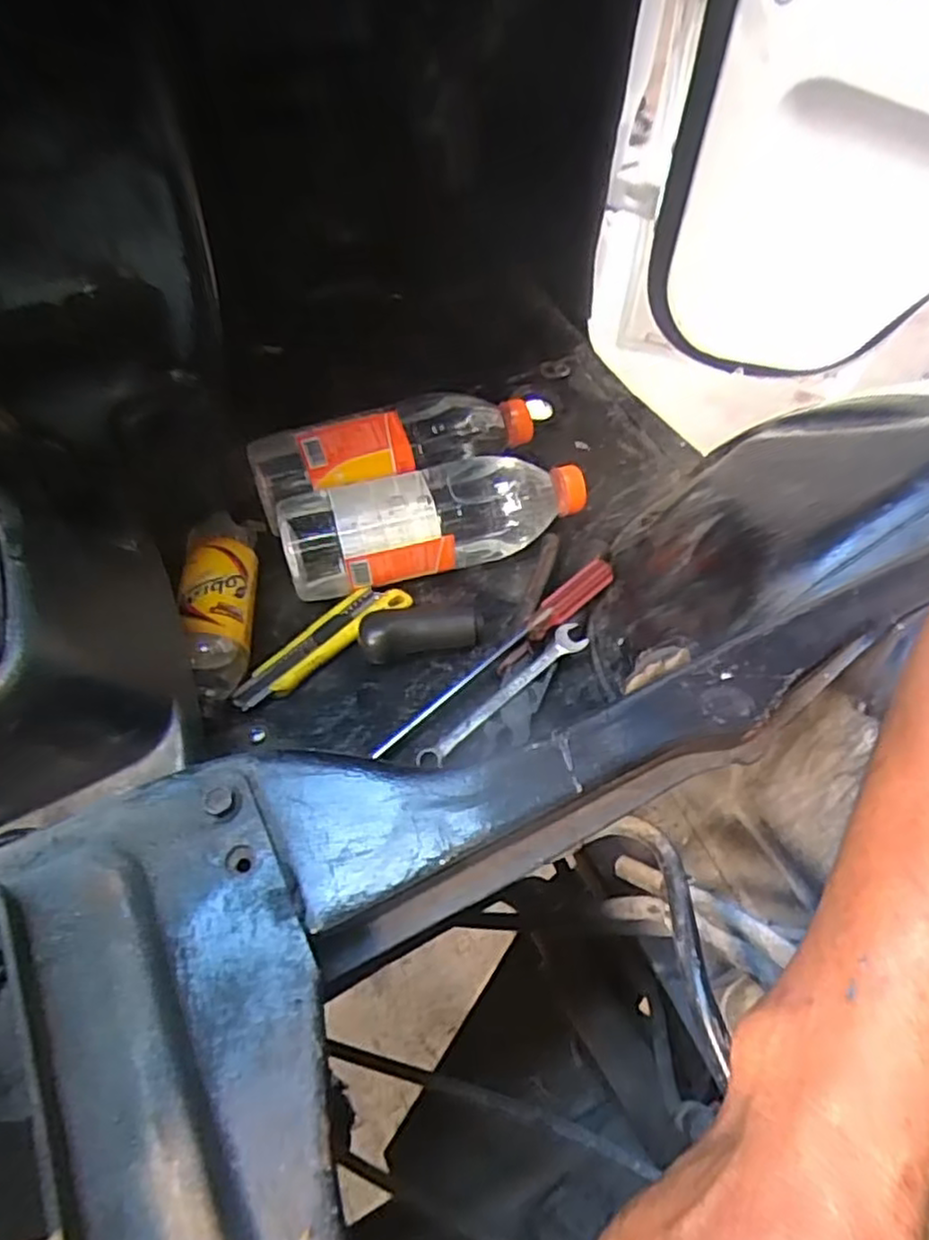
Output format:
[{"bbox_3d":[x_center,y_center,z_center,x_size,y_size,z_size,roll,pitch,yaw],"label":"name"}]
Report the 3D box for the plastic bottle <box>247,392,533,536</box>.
[{"bbox_3d":[-0.056,-0.145,0.638,0.254,0.071,0.086,-16,55,-12],"label":"plastic bottle"}]

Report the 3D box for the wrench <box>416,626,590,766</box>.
[{"bbox_3d":[0.028,0.053,0.516,0.153,0.008,0.023,-36,58,-17],"label":"wrench"}]

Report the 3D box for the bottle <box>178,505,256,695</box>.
[{"bbox_3d":[-0.190,-0.017,0.559,0.054,0.053,0.163,-4,53,-3],"label":"bottle"}]

